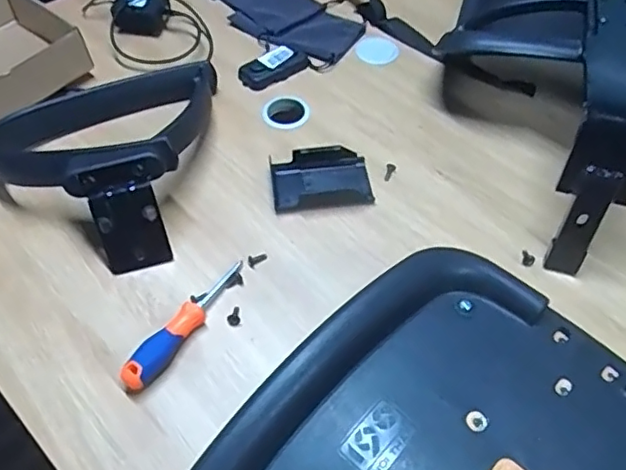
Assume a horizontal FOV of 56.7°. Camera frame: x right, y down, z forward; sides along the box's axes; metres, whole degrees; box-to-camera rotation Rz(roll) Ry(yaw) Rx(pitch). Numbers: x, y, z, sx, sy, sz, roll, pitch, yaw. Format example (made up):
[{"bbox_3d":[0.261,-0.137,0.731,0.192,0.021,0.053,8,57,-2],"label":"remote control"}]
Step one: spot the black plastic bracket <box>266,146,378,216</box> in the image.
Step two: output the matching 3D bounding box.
[{"bbox_3d":[0.011,-0.072,0.749,0.126,0.030,0.081,-5,54,-4],"label":"black plastic bracket"}]

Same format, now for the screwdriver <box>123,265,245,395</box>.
[{"bbox_3d":[-0.136,0.091,0.628,0.025,0.033,0.179,28,59,19],"label":"screwdriver"}]

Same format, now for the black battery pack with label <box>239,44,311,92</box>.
[{"bbox_3d":[-0.058,-0.258,0.884,0.110,0.030,0.038,-24,58,-16],"label":"black battery pack with label"}]

